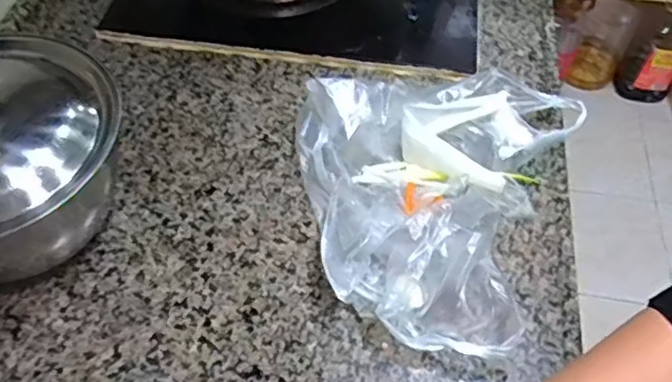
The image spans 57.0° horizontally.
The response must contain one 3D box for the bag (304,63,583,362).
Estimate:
[{"bbox_3d":[0.076,-0.017,0.571,0.240,0.062,0.302,18,55,11],"label":"bag"}]

